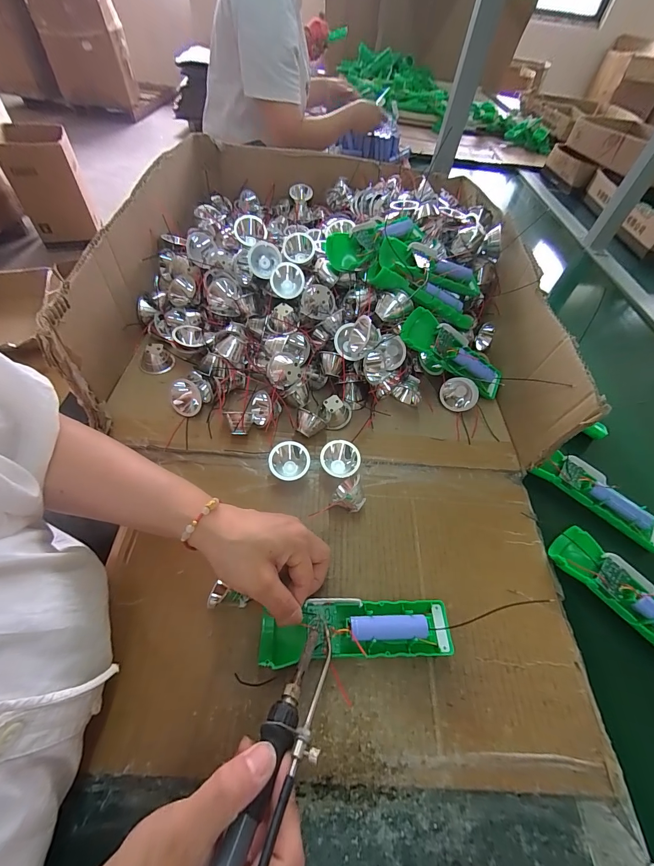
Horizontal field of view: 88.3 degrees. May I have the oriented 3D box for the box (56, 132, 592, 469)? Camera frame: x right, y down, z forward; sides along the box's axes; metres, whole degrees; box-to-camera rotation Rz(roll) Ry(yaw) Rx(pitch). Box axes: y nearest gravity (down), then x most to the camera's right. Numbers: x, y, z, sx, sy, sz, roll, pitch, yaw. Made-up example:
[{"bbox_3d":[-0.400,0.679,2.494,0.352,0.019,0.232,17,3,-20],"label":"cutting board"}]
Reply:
[{"bbox_3d":[0.008,-0.221,0.512,0.528,0.170,0.538,1,53,0],"label":"box"}]

